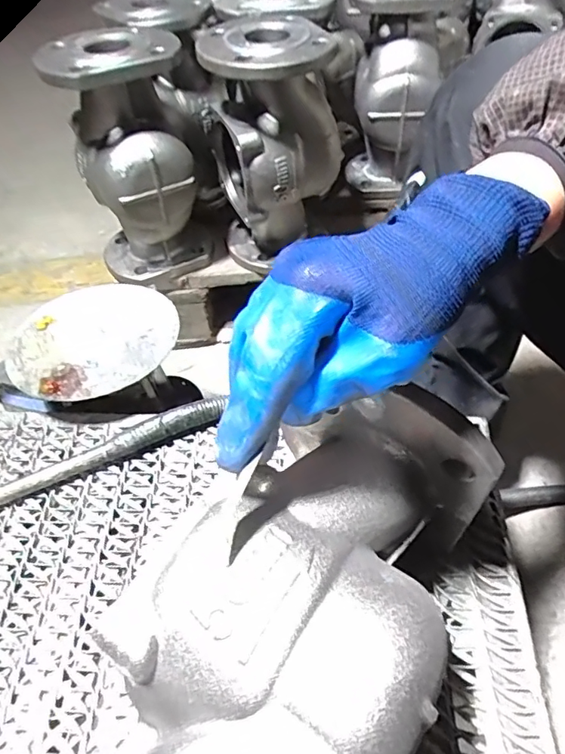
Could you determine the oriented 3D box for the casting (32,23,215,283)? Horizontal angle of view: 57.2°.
[{"bbox_3d":[-0.187,-0.277,0.676,0.150,0.285,0.166,-12,47,-7],"label":"casting"}]

